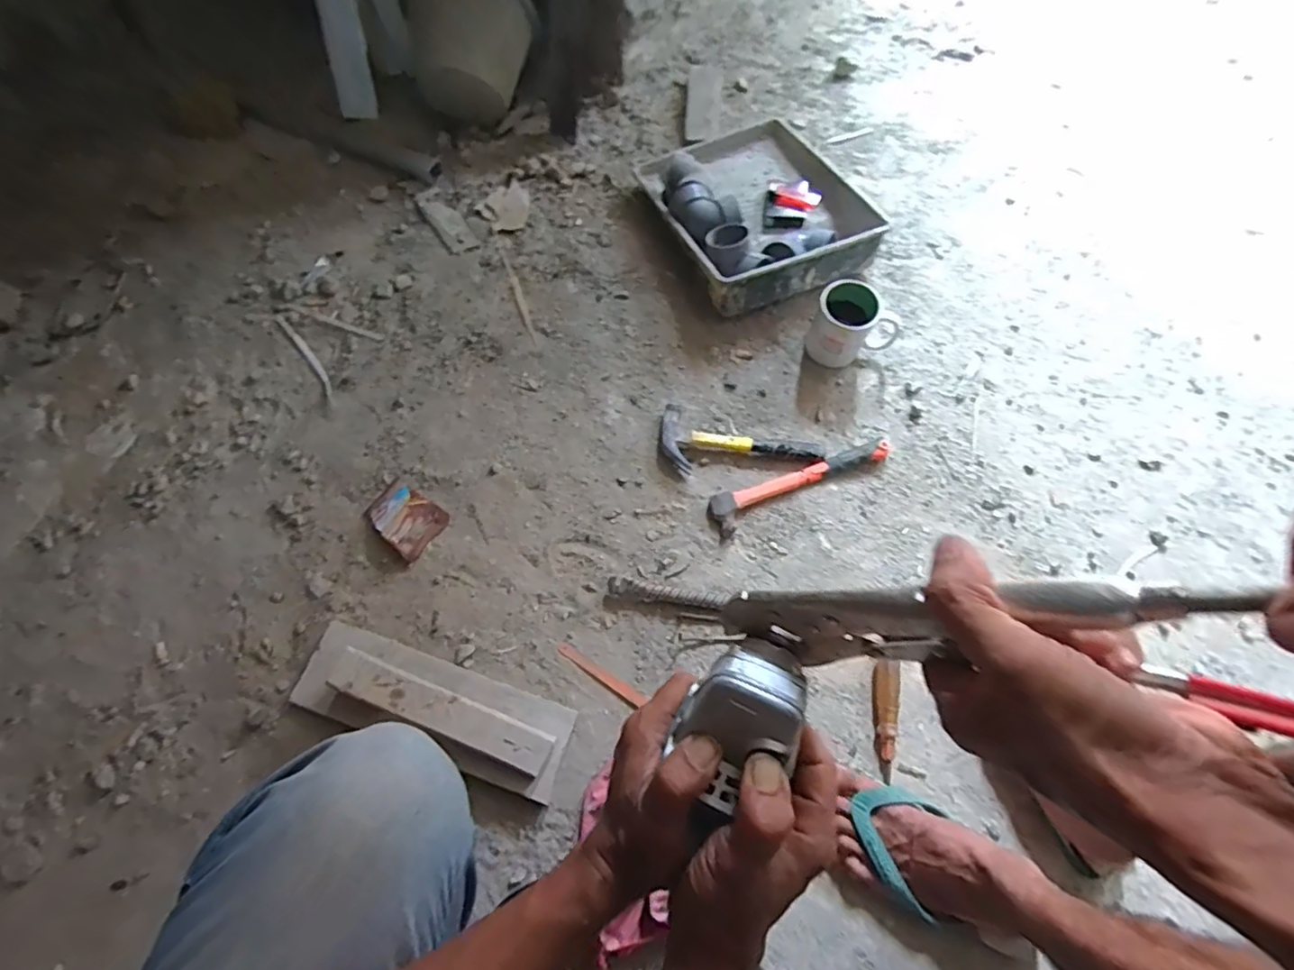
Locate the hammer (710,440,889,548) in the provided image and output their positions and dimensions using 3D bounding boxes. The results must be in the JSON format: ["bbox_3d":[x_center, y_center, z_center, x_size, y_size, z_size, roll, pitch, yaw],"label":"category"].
[{"bbox_3d":[0.214,-0.004,0.806,0.271,0.024,0.055,-21,66,-8],"label":"hammer"}]

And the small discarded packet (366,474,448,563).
[{"bbox_3d":[-0.321,0.041,0.796,0.103,0.016,0.074,34,70,16],"label":"small discarded packet"}]

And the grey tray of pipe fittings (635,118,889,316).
[{"bbox_3d":[0.177,-0.451,0.971,0.301,0.086,0.360,-19,66,-7],"label":"grey tray of pipe fittings"}]

